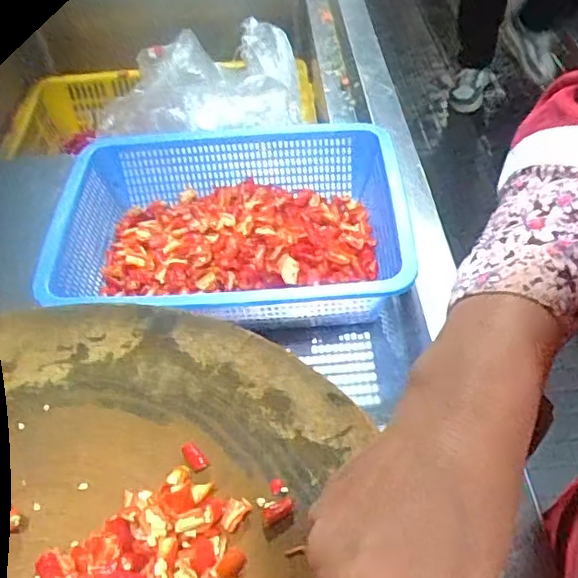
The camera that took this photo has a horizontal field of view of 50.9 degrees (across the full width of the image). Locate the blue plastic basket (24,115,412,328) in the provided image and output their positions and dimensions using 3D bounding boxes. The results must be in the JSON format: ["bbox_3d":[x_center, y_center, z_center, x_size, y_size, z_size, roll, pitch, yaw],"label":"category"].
[{"bbox_3d":[-0.054,-0.043,0.568,0.314,0.092,0.224,-5,47,0],"label":"blue plastic basket"}]

